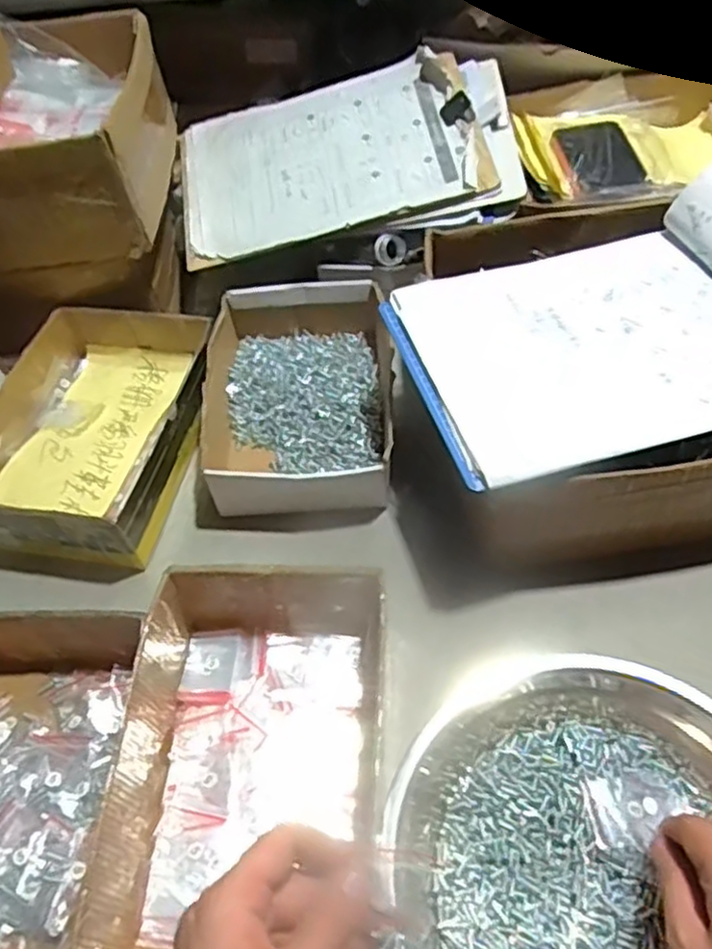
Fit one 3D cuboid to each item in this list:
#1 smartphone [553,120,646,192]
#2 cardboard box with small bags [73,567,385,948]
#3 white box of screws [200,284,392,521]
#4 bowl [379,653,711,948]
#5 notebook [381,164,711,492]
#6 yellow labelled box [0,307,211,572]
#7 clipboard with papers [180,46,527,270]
[{"bbox_3d":[0.264,-0.351,0.781,0.082,0.011,0.138,-2,53,4],"label":"smartphone"},{"bbox_3d":[-0.079,0.188,0.480,0.181,0.069,0.259,0,53,5],"label":"cardboard box with small bags"},{"bbox_3d":[-0.056,-0.080,0.705,0.182,0.061,0.261,-1,53,5],"label":"white box of screws"},{"bbox_3d":[0.145,0.236,0.434,0.248,0.078,0.254,-3,53,3],"label":"bowl"},{"bbox_3d":[0.305,-0.152,0.590,0.550,0.079,0.245,-20,54,-10],"label":"notebook"},{"bbox_3d":[-0.245,-0.049,0.686,0.188,0.068,0.265,6,54,10],"label":"yellow labelled box"},{"bbox_3d":[-0.014,-0.353,0.778,0.356,0.026,0.248,-11,62,4],"label":"clipboard with papers"}]

